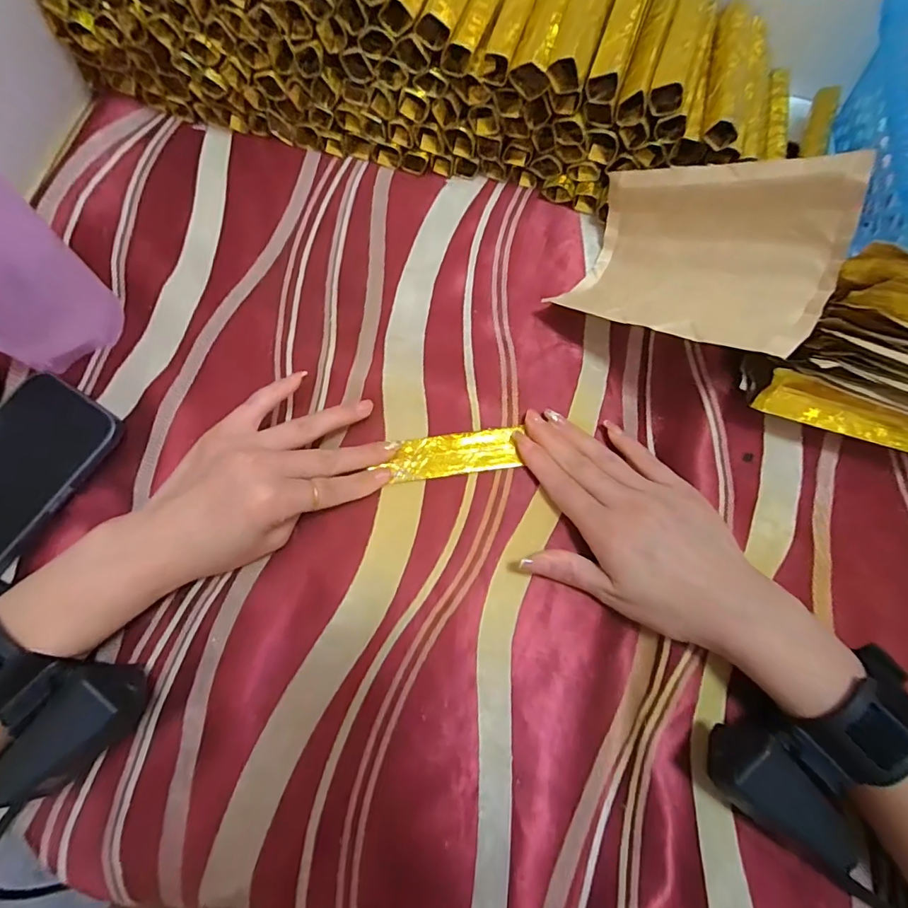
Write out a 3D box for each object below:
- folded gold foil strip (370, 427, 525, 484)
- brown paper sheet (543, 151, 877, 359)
[{"bbox_3d":[0.000,0.000,0.316,0.081,0.004,0.028,-9,74,-6],"label":"folded gold foil strip"},{"bbox_3d":[0.138,-0.123,0.295,0.076,0.088,0.151,-22,34,-35],"label":"brown paper sheet"}]

